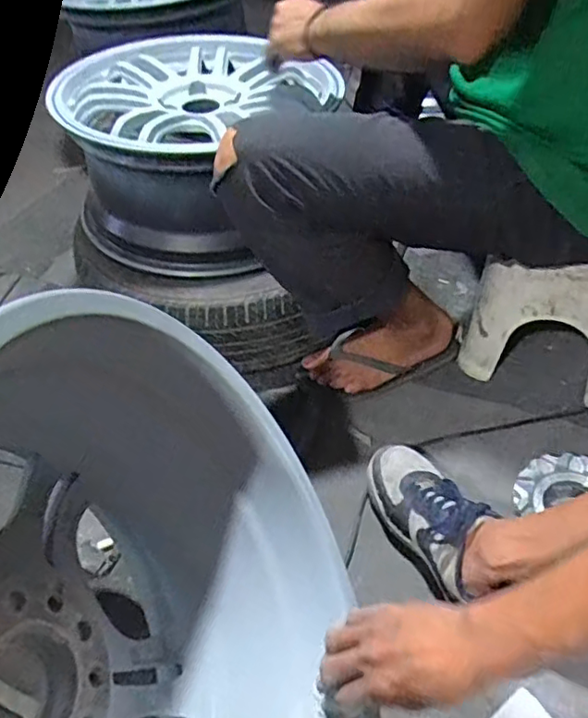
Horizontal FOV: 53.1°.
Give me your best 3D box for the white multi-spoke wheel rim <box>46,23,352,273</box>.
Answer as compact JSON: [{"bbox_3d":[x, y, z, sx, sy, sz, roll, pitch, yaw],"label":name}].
[{"bbox_3d":[-0.149,-0.325,0.903,0.383,0.192,0.383,27,54,28],"label":"white multi-spoke wheel rim"}]

